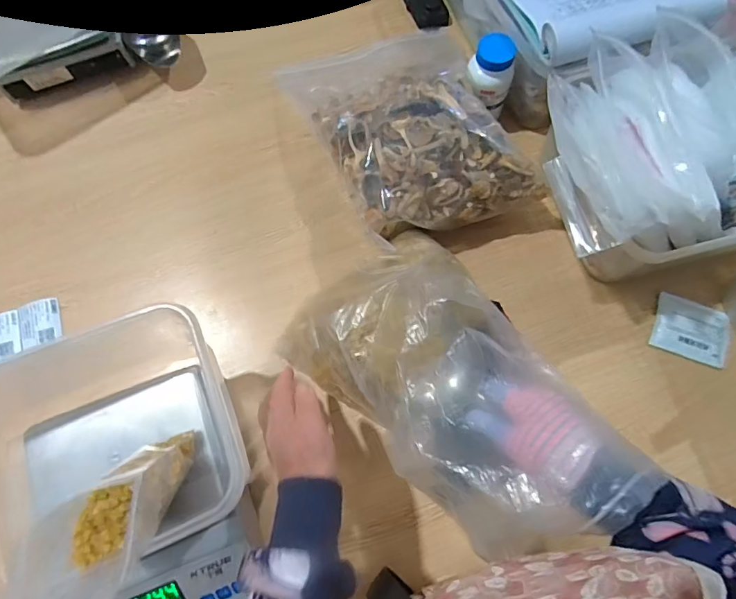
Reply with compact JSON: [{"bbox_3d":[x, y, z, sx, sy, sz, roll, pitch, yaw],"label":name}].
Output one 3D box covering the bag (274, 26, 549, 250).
[{"bbox_3d":[0.043,-0.239,0.589,0.240,0.118,0.337,-19,74,-5],"label":"bag"}]

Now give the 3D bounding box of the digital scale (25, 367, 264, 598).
[{"bbox_3d":[-0.217,0.217,0.458,0.190,0.087,0.244,-22,74,-6],"label":"digital scale"}]

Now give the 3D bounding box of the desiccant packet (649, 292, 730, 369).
[{"bbox_3d":[0.391,0.036,0.536,0.078,0.009,0.074,19,75,17],"label":"desiccant packet"}]

